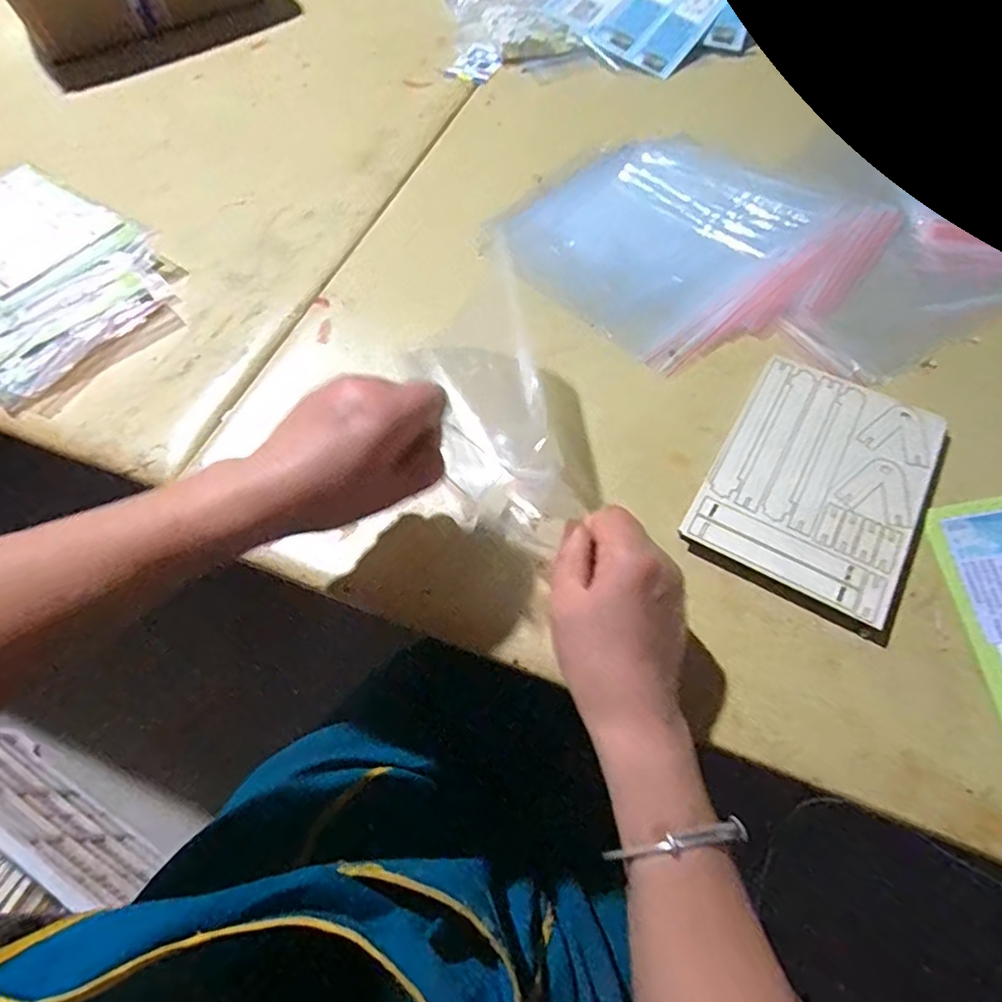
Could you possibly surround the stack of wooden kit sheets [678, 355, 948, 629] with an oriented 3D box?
[{"bbox_3d":[0.224,-0.017,0.416,0.129,0.013,0.177,27,66,18],"label":"stack of wooden kit sheets"}]

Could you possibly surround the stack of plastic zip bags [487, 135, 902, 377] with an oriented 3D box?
[{"bbox_3d":[0.170,-0.243,0.545,0.277,0.016,0.275,-40,66,-17],"label":"stack of plastic zip bags"}]

